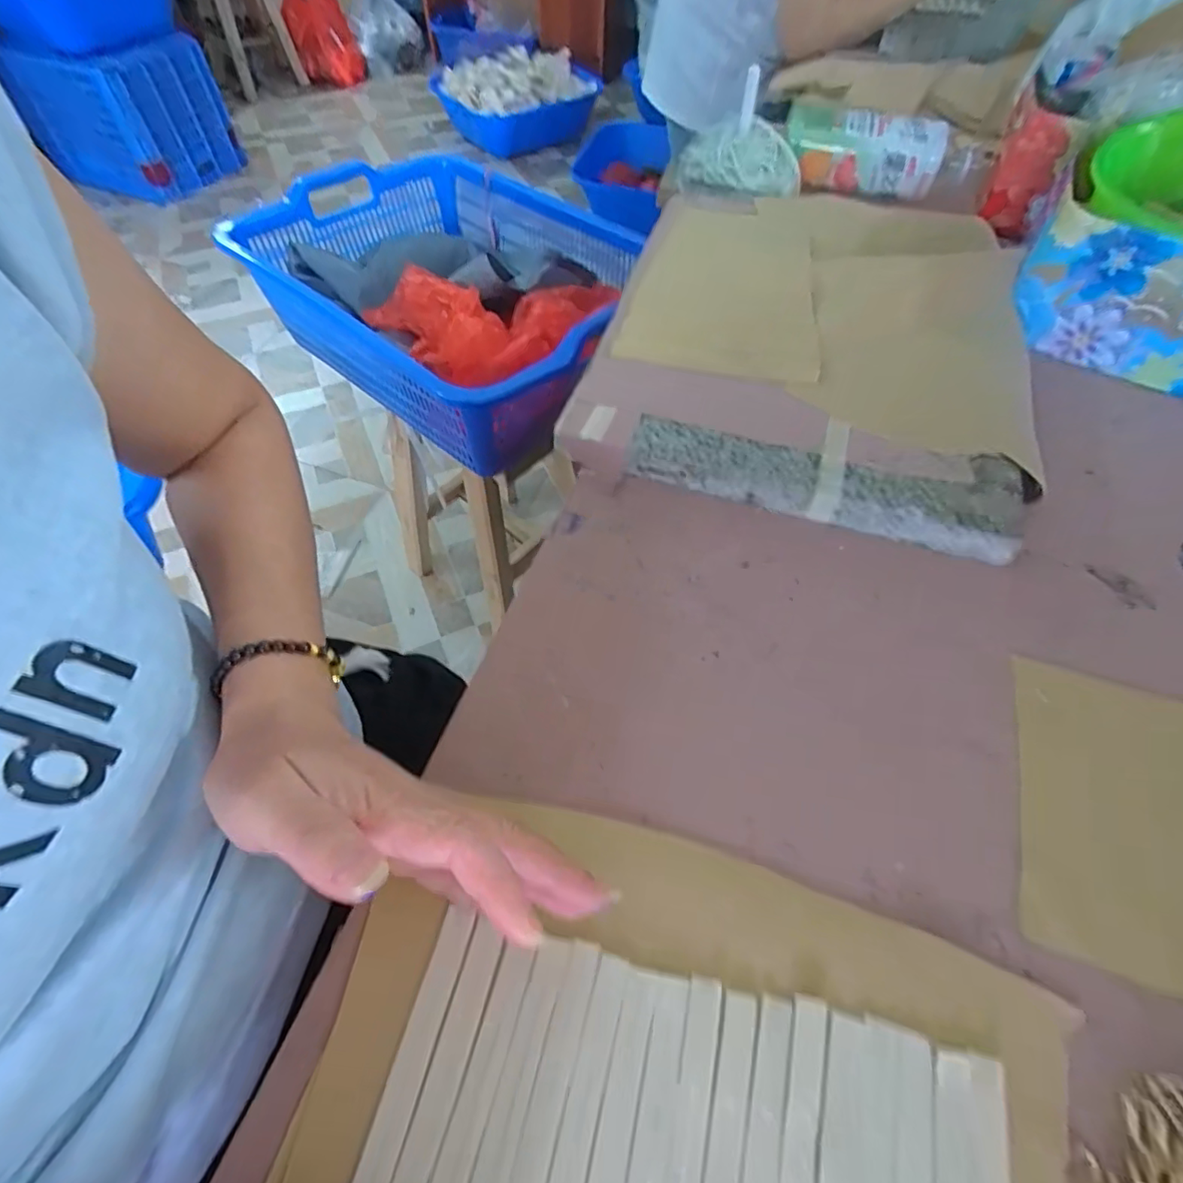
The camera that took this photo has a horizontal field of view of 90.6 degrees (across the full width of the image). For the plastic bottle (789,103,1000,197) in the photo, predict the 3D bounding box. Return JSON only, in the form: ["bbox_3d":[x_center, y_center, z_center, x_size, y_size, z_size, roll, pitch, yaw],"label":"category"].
[{"bbox_3d":[0.306,-0.470,0.626,0.195,0.067,0.068,4,57,2],"label":"plastic bottle"}]

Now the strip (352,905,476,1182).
[{"bbox_3d":[-0.071,0.185,0.225,0.015,0.009,0.113,13,58,8],"label":"strip"}]

